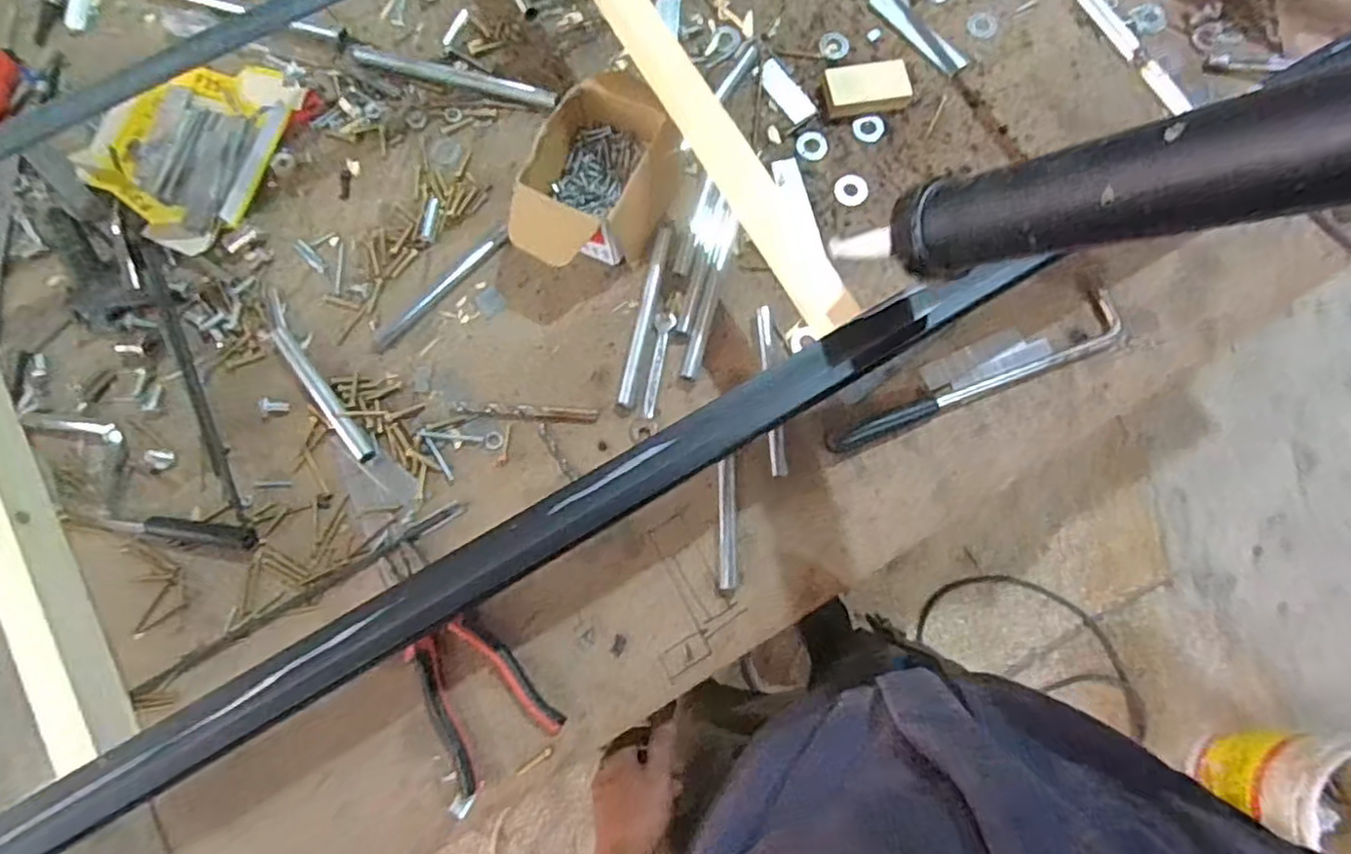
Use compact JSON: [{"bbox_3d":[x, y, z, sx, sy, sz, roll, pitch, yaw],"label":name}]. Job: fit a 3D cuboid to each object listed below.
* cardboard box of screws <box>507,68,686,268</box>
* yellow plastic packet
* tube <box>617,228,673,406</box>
[{"bbox_3d":[-0.066,-0.215,0.608,0.120,0.081,0.171,14,78,2],"label":"cardboard box of screws"},{"bbox_3d":[-0.460,-0.270,0.636,0.167,0.031,0.189,24,78,4],"label":"yellow plastic packet"},{"bbox_3d":[-0.027,-0.100,0.608,0.016,0.010,0.173,12,78,1],"label":"tube"}]

